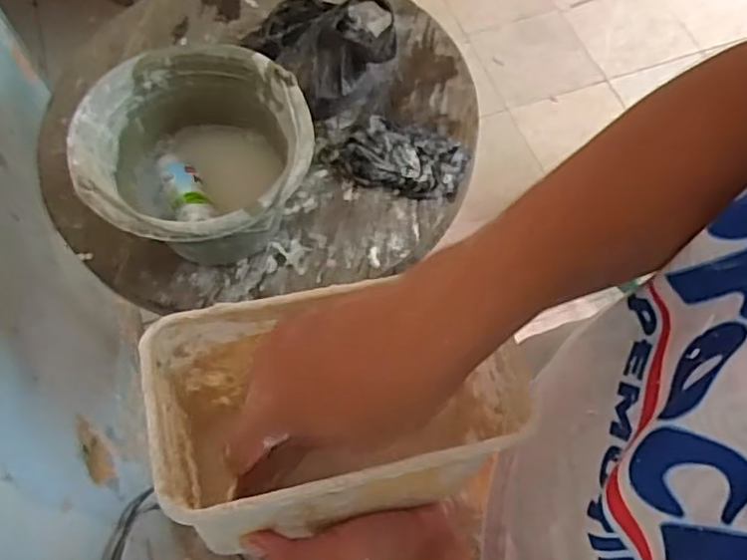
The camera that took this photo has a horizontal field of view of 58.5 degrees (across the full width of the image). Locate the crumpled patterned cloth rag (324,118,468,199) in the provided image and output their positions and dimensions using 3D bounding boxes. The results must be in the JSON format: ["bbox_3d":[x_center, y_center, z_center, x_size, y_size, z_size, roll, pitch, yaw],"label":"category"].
[{"bbox_3d":[0.027,-0.160,0.855,0.178,0.026,0.105,15,67,10],"label":"crumpled patterned cloth rag"}]

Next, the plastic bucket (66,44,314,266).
[{"bbox_3d":[-0.186,-0.120,0.757,0.238,0.159,0.243,-1,65,3],"label":"plastic bucket"}]

